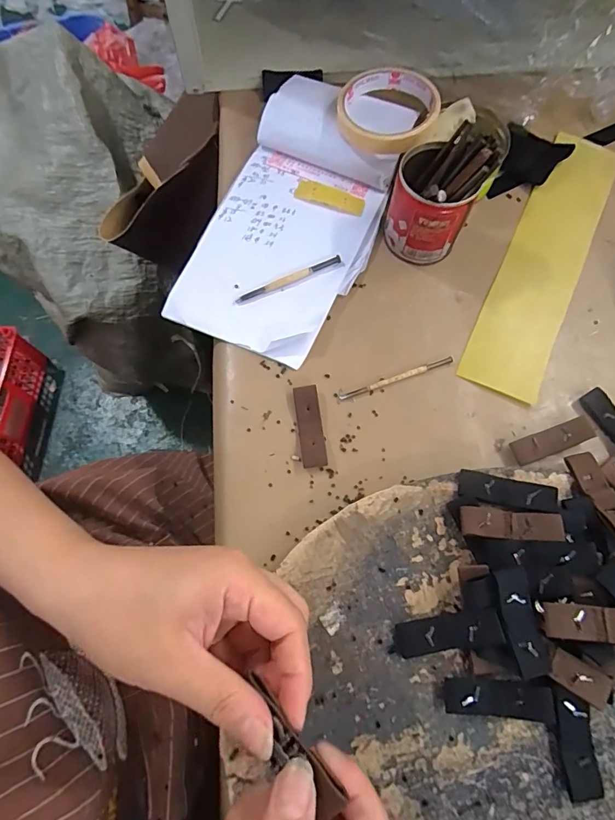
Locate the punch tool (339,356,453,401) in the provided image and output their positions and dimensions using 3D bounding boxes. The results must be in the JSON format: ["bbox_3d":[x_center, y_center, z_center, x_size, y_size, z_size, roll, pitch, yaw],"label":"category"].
[{"bbox_3d":[0.072,-0.026,0.352,0.099,0.004,0.006,-19,72,-8],"label":"punch tool"}]

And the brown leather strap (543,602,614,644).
[{"bbox_3d":[0.172,0.124,0.253,0.064,0.004,0.019,0,66,11],"label":"brown leather strap"}]

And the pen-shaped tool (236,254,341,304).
[{"bbox_3d":[-0.016,-0.112,0.374,0.095,0.007,0.007,-22,72,-9],"label":"pen-shaped tool"}]

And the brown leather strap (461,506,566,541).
[{"bbox_3d":[0.132,0.074,0.285,0.063,0.009,0.019,5,70,0],"label":"brown leather strap"}]

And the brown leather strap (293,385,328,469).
[{"bbox_3d":[0.002,0.012,0.334,0.019,0.008,0.063,-7,71,-4],"label":"brown leather strap"}]

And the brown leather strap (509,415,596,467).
[{"bbox_3d":[0.186,0.024,0.335,0.063,0.012,0.019,-19,72,-8],"label":"brown leather strap"}]

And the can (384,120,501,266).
[{"bbox_3d":[0.102,-0.171,0.358,0.064,0.084,0.066,0,71,-1],"label":"can"}]

